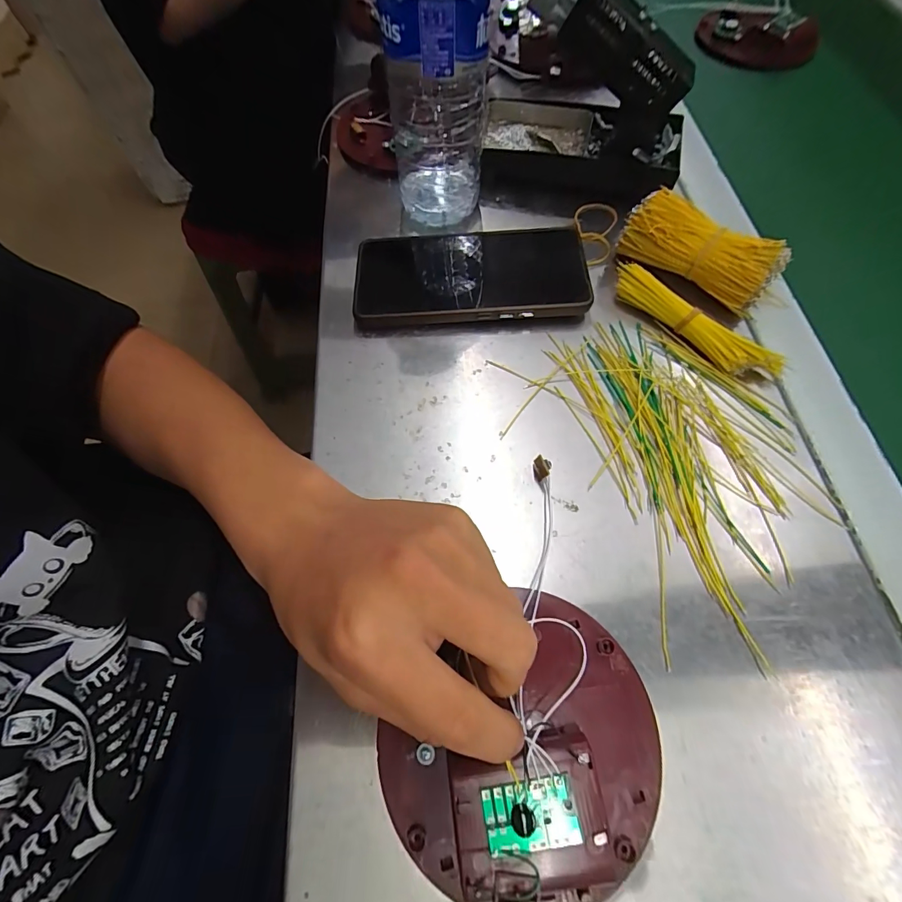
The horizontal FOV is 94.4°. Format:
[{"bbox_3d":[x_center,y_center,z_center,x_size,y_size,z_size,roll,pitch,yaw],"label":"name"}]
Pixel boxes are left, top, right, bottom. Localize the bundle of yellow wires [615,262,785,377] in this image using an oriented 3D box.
[{"bbox_3d":[0.155,-0.083,0.271,0.116,0.019,0.020,41,73,18],"label":"bundle of yellow wires"}]

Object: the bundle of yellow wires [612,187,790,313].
[{"bbox_3d":[0.167,-0.135,0.283,0.097,0.037,0.033,34,72,16],"label":"bundle of yellow wires"}]

